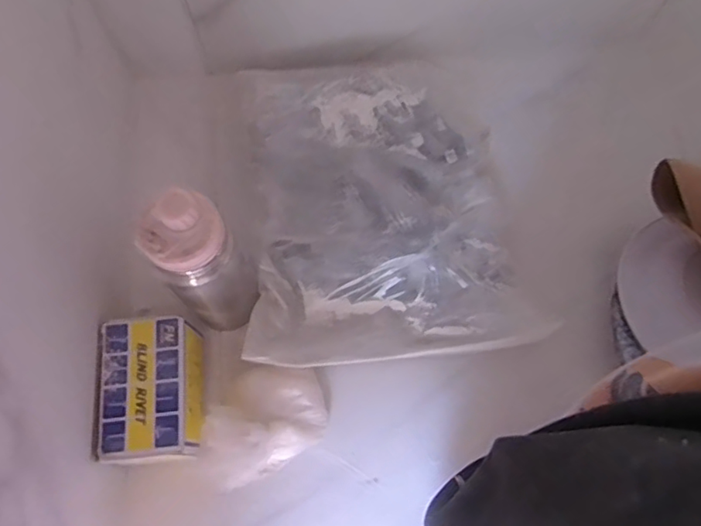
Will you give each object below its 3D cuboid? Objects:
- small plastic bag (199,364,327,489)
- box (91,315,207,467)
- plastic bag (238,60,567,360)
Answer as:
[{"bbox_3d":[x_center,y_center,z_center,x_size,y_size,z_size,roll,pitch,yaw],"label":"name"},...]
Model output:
[{"bbox_3d":[-0.093,0.164,0.598,0.133,0.058,0.100,-27,73,-8],"label":"small plastic bag"},{"bbox_3d":[-0.200,0.129,0.580,0.096,0.069,0.138,-3,71,0],"label":"box"},{"bbox_3d":[0.032,-0.076,0.651,0.313,0.073,0.361,-8,71,-2],"label":"plastic bag"}]

